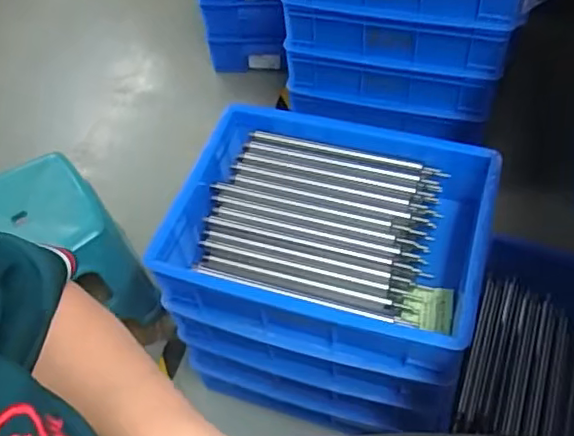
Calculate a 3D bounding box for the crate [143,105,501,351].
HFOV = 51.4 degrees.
[{"bbox_3d":[0.052,0.014,0.825,0.409,0.122,0.303,13,56,14],"label":"crate"}]

